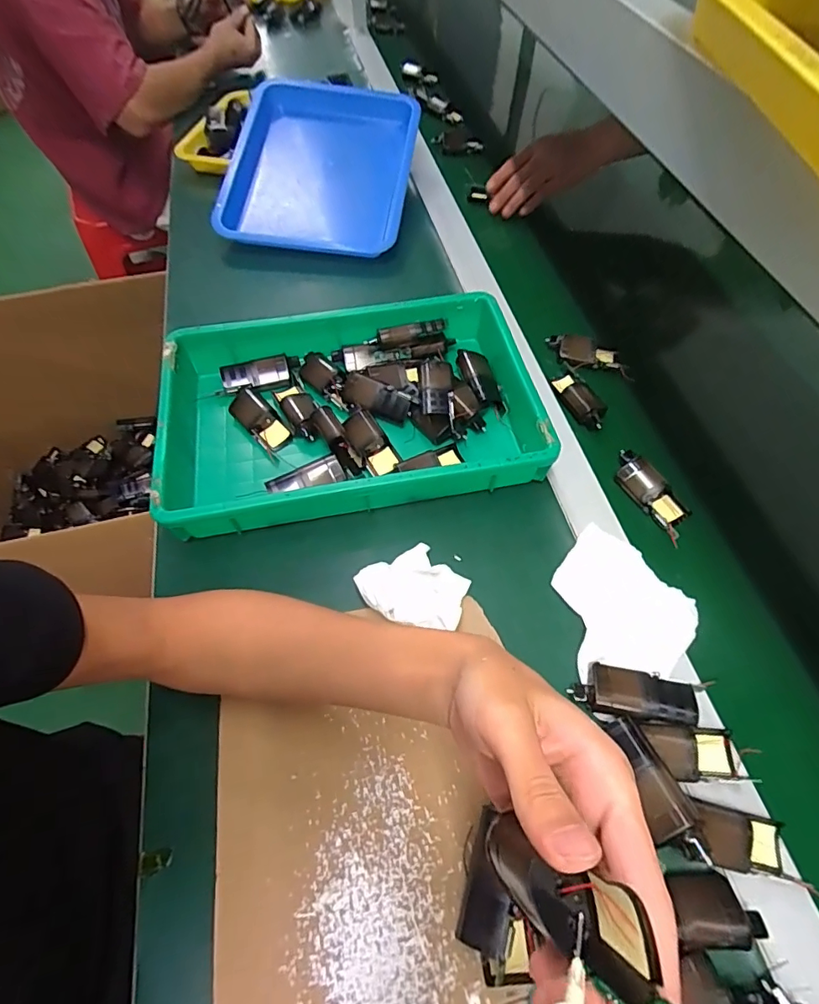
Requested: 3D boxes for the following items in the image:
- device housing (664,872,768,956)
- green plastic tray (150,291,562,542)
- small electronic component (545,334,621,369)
[{"bbox_3d":[0.197,0.266,0.317,0.054,0.019,0.039,-3,58,-3],"label":"device housing"},{"bbox_3d":[-0.061,-0.094,0.518,0.362,0.074,0.237,-9,59,-6],"label":"green plastic tray"},{"bbox_3d":[0.211,-0.184,0.596,0.084,0.019,0.036,10,59,6],"label":"small electronic component"}]

